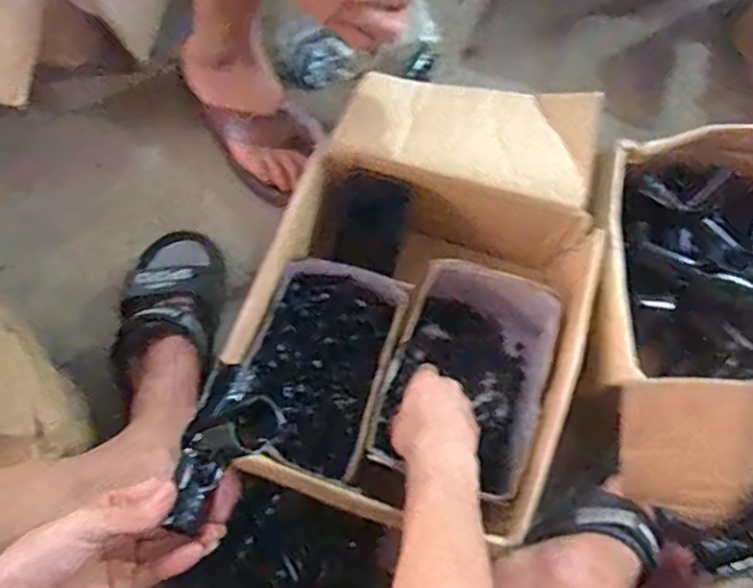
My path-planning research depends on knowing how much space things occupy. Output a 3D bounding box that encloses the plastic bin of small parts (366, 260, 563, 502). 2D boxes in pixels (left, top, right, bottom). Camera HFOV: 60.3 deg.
[{"bbox_3d":[0.091,0.083,0.664,0.143,0.102,0.222,20,72,5],"label":"plastic bin of small parts"}]

